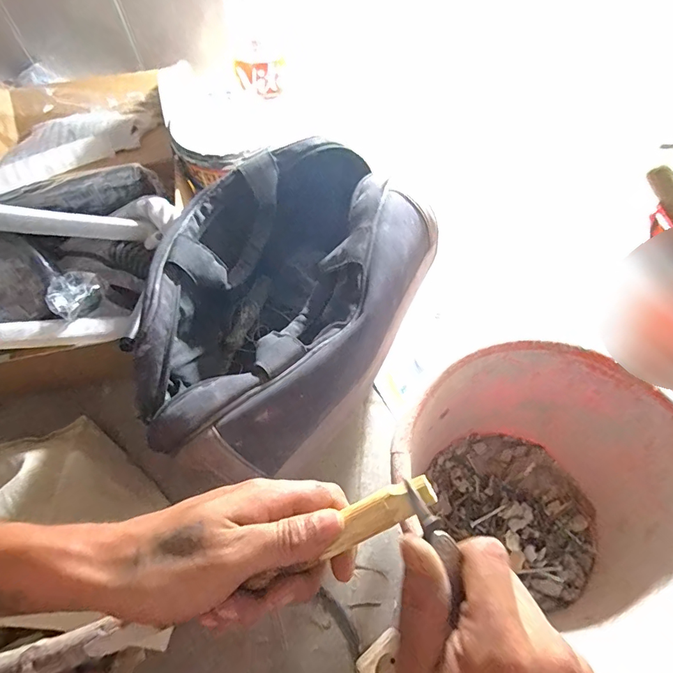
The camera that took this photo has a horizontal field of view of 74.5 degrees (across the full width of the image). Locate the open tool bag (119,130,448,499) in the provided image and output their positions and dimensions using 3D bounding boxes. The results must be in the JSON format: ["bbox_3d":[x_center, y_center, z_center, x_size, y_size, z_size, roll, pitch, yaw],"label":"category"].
[{"bbox_3d":[-0.057,-0.027,0.478,0.230,0.185,0.347,25,64,15],"label":"open tool bag"}]

